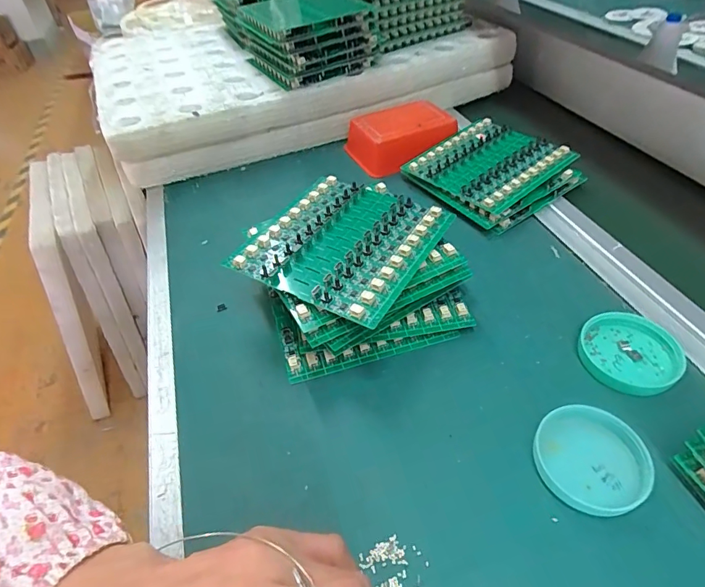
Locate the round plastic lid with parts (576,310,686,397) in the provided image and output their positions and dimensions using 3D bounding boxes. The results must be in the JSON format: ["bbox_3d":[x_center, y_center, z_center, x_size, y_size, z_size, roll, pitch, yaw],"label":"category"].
[{"bbox_3d":[0.207,0.042,0.324,0.065,0.014,0.064,-3,45,3],"label":"round plastic lid with parts"}]

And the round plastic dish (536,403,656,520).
[{"bbox_3d":[0.150,0.101,0.271,0.066,0.013,0.061,-3,45,3],"label":"round plastic dish"}]

